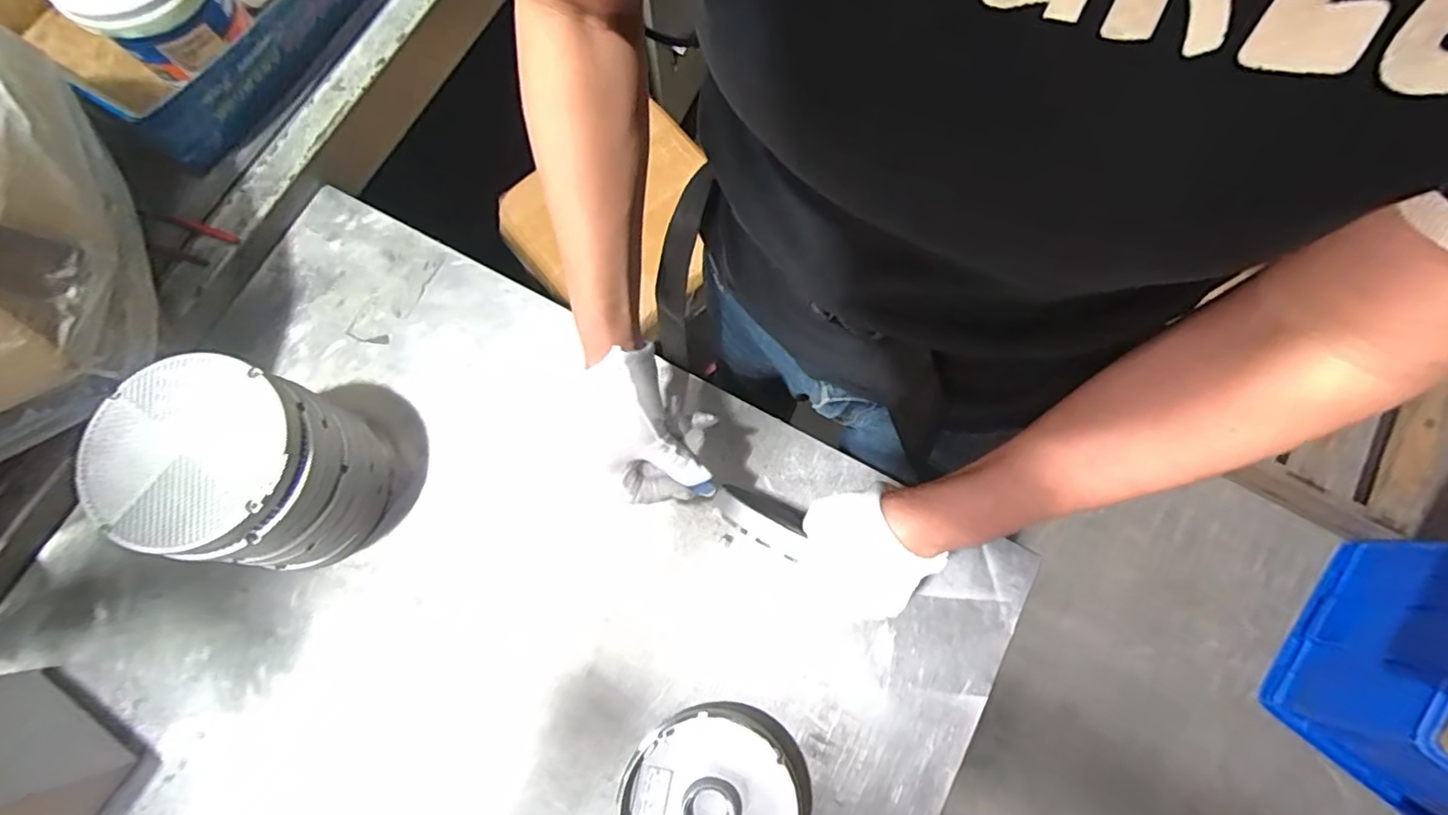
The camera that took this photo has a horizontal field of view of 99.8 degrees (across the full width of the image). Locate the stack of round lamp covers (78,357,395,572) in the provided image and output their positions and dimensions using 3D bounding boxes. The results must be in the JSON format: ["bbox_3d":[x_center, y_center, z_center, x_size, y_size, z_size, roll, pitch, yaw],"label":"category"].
[{"bbox_3d":[-0.374,0.052,0.508,0.163,0.164,0.141,27,78,5],"label":"stack of round lamp covers"}]

